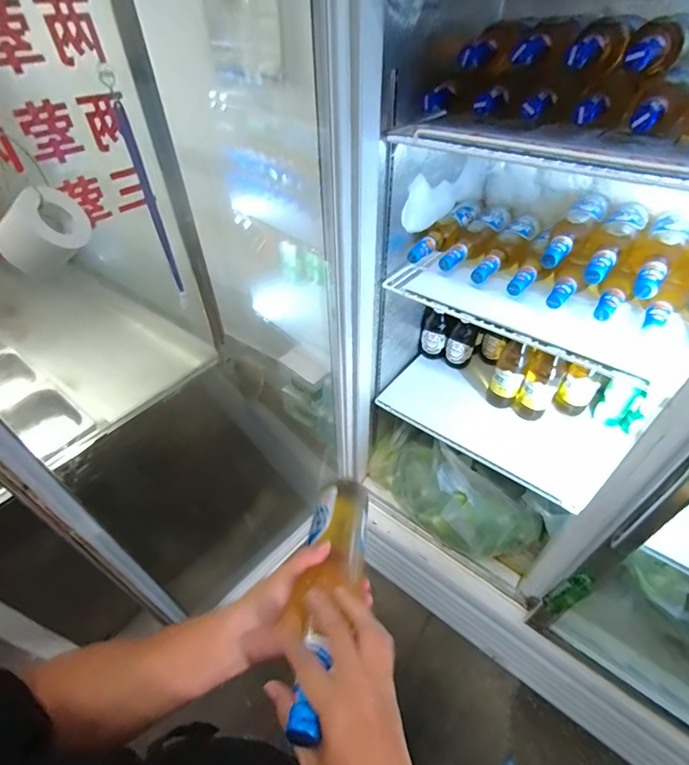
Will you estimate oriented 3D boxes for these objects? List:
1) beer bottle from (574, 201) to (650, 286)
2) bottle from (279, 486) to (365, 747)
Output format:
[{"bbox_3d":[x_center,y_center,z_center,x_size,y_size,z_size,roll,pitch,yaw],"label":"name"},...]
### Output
[{"bbox_3d":[0.464,-0.244,0.690,0.072,0.072,0.271,29,52,28],"label":"beer bottle"},{"bbox_3d":[-0.014,0.206,0.429,0.065,0.057,0.297,7,23,9],"label":"bottle"}]

